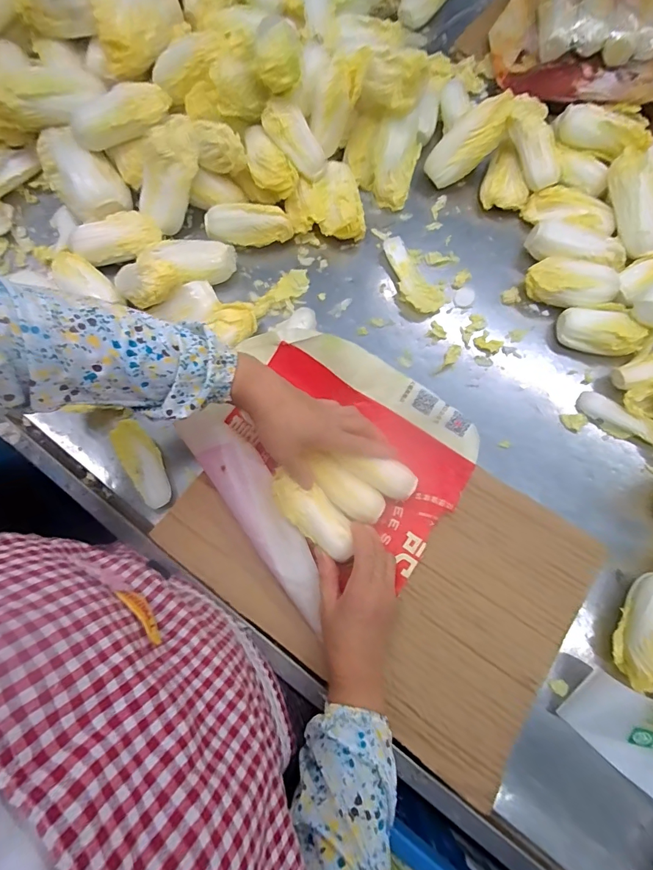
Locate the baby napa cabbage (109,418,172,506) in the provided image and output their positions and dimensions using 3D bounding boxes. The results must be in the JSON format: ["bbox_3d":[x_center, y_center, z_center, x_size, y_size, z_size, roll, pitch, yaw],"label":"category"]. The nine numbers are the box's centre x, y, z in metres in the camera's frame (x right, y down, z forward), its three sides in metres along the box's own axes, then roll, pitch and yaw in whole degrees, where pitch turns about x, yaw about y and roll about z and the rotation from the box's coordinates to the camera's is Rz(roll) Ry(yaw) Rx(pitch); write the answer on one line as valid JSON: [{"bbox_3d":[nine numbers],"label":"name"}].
[{"bbox_3d":[-0.205,0.035,0.475,0.044,0.031,0.100,-32,79,-7],"label":"baby napa cabbage"}]

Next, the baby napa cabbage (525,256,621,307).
[{"bbox_3d":[0.296,-0.183,0.513,0.102,0.044,0.060,17,78,4],"label":"baby napa cabbage"}]

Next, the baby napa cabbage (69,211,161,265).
[{"bbox_3d":[-0.263,-0.243,0.530,0.109,0.044,0.063,-23,78,-5],"label":"baby napa cabbage"}]

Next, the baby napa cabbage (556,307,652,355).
[{"bbox_3d":[0.330,-0.124,0.497,0.104,0.047,0.052,18,78,5],"label":"baby napa cabbage"}]

